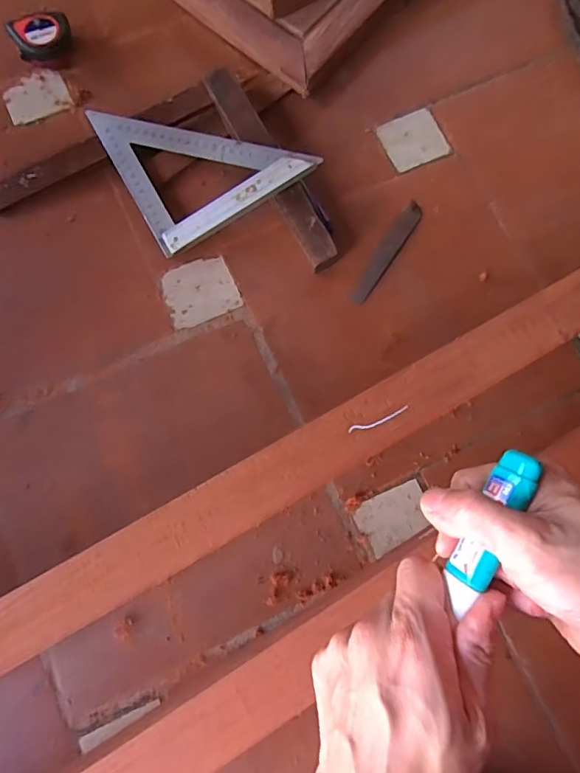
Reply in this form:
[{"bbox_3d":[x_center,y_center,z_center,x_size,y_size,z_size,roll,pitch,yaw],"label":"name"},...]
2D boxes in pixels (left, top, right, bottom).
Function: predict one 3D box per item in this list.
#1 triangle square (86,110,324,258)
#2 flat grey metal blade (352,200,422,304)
[{"bbox_3d":[-0.108,-0.206,0.553,0.246,0.017,0.126,15,88,9],"label":"triangle square"},{"bbox_3d":[0.107,-0.150,0.569,0.022,0.004,0.136,33,78,6],"label":"flat grey metal blade"}]

